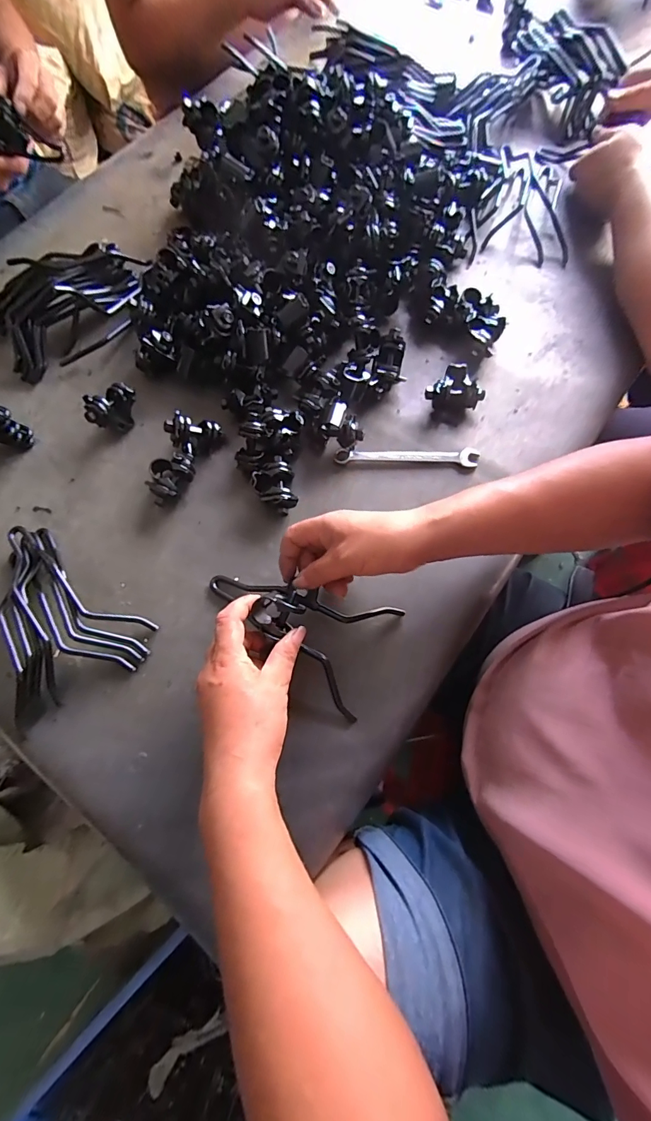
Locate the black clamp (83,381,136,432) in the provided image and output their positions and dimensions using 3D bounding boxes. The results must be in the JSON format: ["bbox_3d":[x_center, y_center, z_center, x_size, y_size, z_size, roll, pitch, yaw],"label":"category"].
[{"bbox_3d":[-0.263,-0.188,0.515,0.064,0.046,0.034,-41,74,-11],"label":"black clamp"}]

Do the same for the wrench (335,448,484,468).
[{"bbox_3d":[0.095,-0.124,0.493,0.166,0.008,0.022,3,71,4],"label":"wrench"}]

